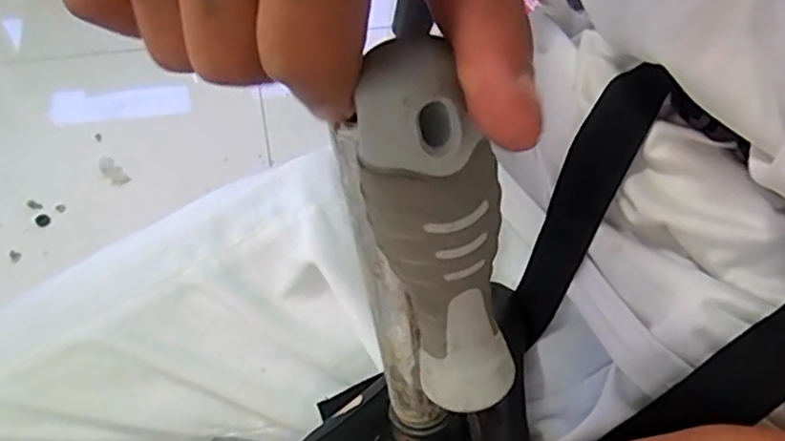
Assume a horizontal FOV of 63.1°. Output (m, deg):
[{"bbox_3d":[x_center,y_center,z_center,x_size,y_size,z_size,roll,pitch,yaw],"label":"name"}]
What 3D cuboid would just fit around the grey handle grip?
[{"bbox_3d":[0.013,0.008,0.166,0.024,0.110,0.021,-35,40,-28],"label":"grey handle grip"}]

